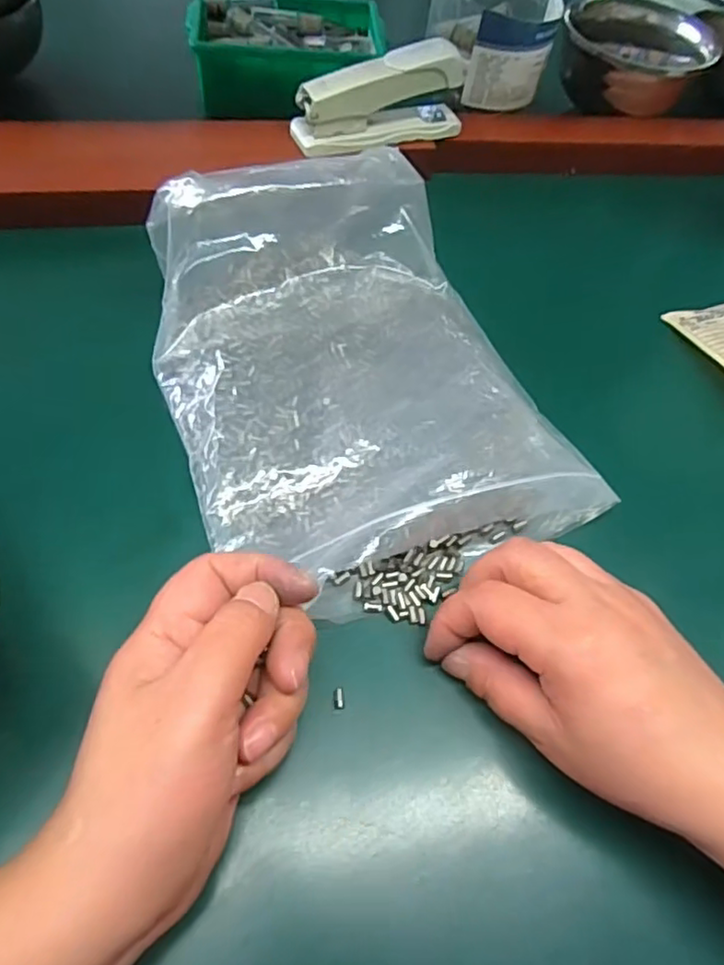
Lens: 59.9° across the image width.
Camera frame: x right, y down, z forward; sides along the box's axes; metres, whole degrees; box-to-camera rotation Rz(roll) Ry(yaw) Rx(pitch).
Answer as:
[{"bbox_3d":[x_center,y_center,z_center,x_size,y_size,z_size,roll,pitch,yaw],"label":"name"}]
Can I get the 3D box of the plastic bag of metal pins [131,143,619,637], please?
[{"bbox_3d":[-0.005,-0.062,0.319,0.181,0.067,0.239,-21,65,-14],"label":"plastic bag of metal pins"}]

